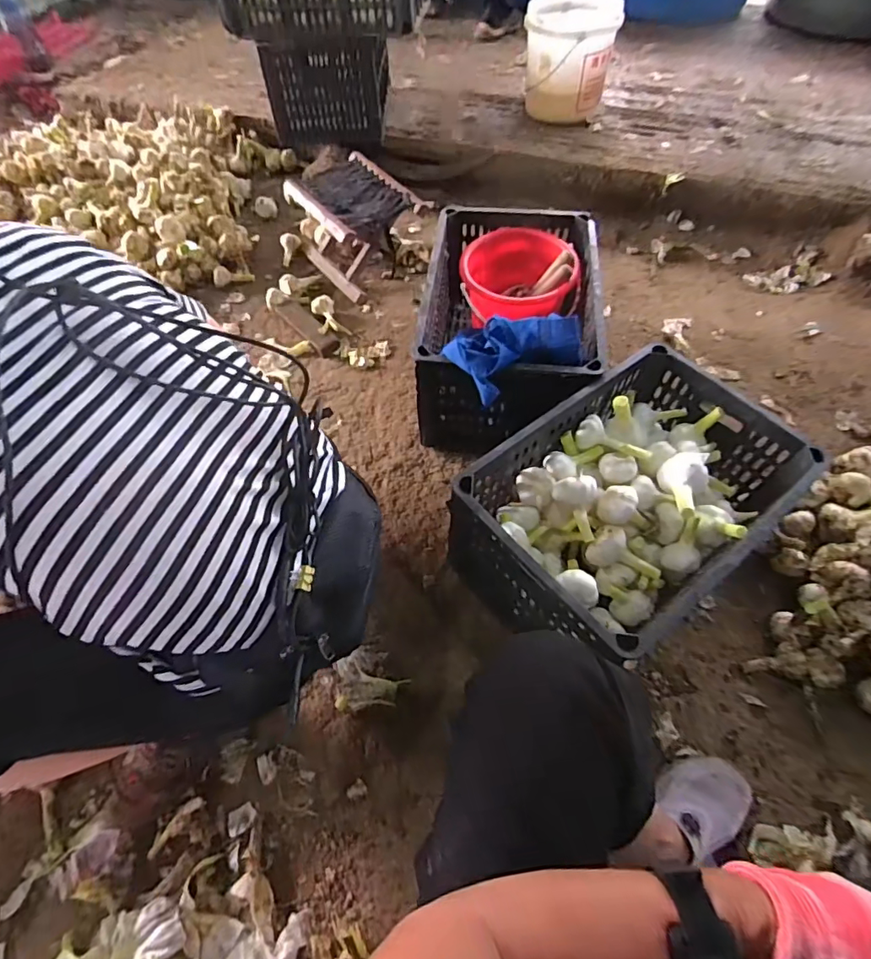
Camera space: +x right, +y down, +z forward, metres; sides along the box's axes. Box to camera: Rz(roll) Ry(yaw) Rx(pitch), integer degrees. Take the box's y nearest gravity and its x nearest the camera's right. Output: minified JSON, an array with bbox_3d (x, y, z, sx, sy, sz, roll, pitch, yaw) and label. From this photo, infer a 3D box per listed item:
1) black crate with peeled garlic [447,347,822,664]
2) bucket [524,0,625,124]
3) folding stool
[{"bbox_3d":[0.279,0.034,0.746,0.437,0.214,0.295,-37,62,-19],"label":"black crate with peeled garlic"},{"bbox_3d":[0.375,-1.176,1.429,0.234,0.240,0.244,11,59,11],"label":"bucket"},{"bbox_3d":[-0.207,-0.637,1.245,0.214,0.183,0.317,-36,62,-18],"label":"folding stool"}]

